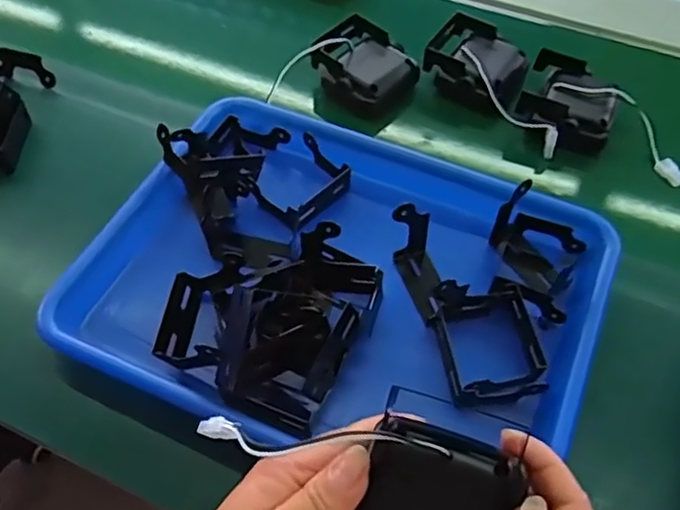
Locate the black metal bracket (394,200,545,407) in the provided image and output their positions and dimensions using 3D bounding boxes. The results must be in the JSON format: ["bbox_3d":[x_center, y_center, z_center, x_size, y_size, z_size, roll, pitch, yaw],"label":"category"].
[{"bbox_3d":[0.087,0.033,0.416,0.068,0.064,0.134,-16,54,-7],"label":"black metal bracket"}]

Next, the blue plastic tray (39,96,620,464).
[{"bbox_3d":[0.004,0.015,0.427,0.321,0.059,0.246,19,57,18],"label":"blue plastic tray"}]

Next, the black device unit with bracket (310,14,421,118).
[{"bbox_3d":[0.019,-0.168,0.567,0.080,0.041,0.077,35,63,26],"label":"black device unit with bracket"}]

